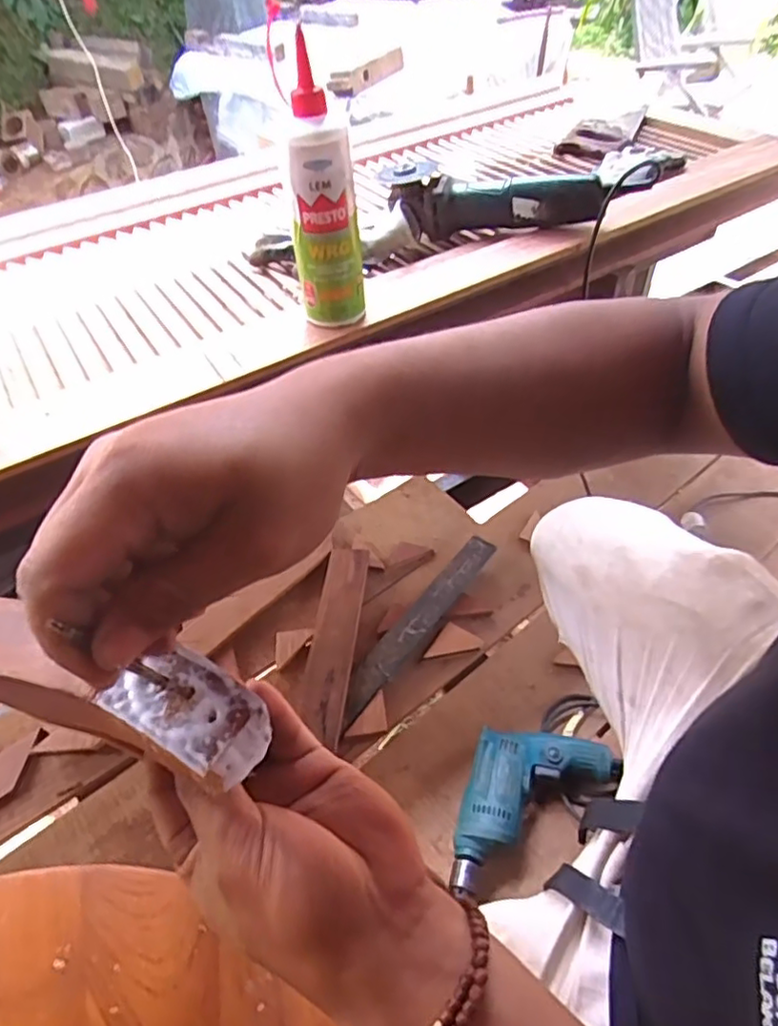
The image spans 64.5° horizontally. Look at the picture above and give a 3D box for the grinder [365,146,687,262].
[{"bbox_3d":[0.150,-0.375,0.768,0.350,0.094,0.115,7,46,10],"label":"grinder"}]

